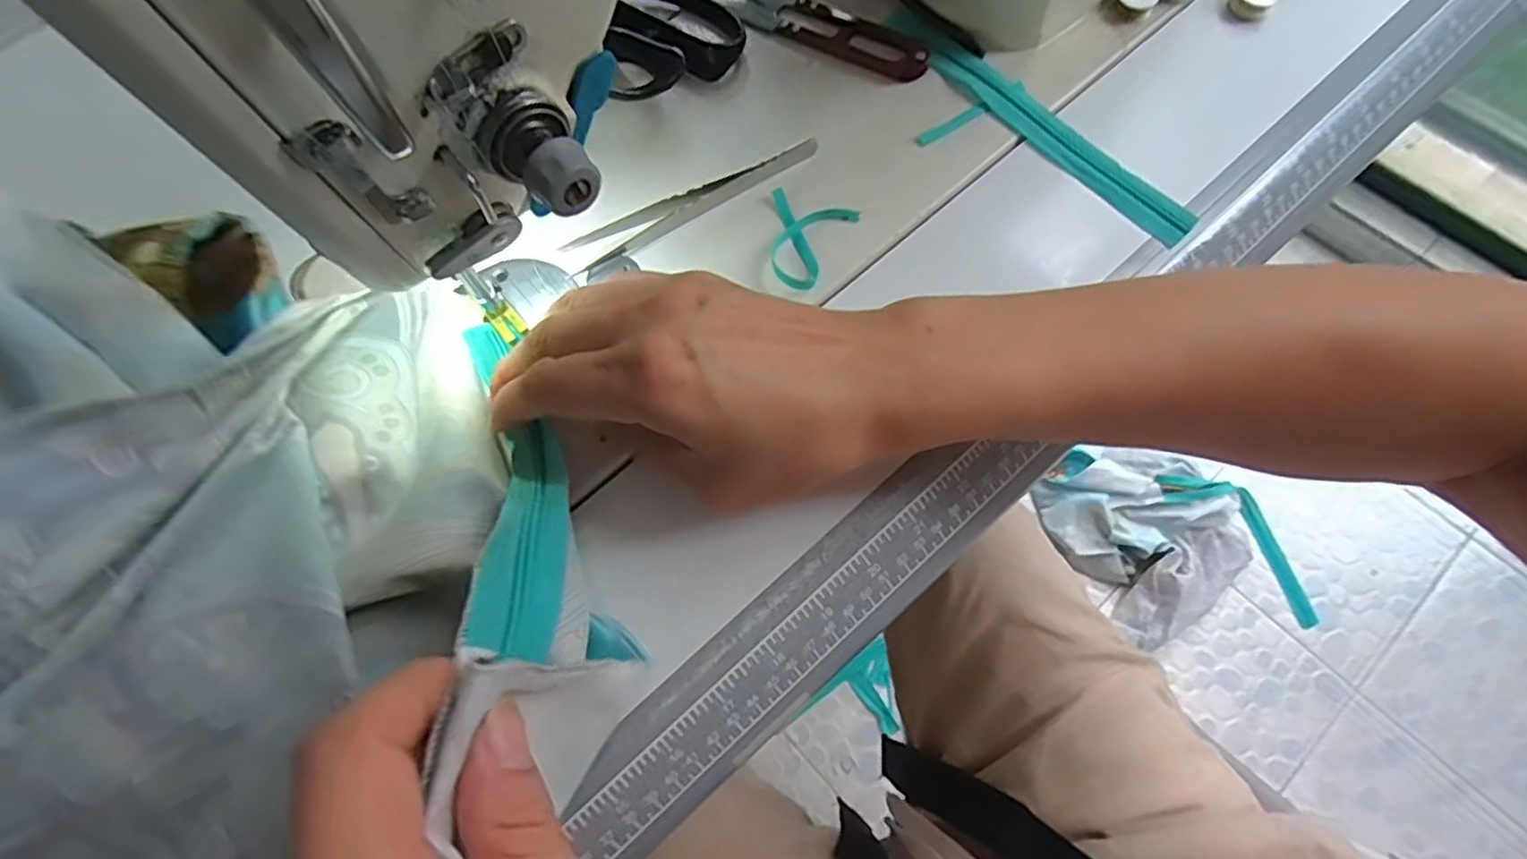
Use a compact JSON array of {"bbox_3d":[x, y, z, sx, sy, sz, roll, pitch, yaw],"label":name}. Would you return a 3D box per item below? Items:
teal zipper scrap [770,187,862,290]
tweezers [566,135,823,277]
[{"bbox_3d":[0.016,-0.086,0.301,0.040,0.007,0.047,22,75,7],"label":"teal zipper scrap"},{"bbox_3d":[-0.031,-0.103,0.309,0.124,0.006,0.018,-23,74,-5],"label":"tweezers"}]

